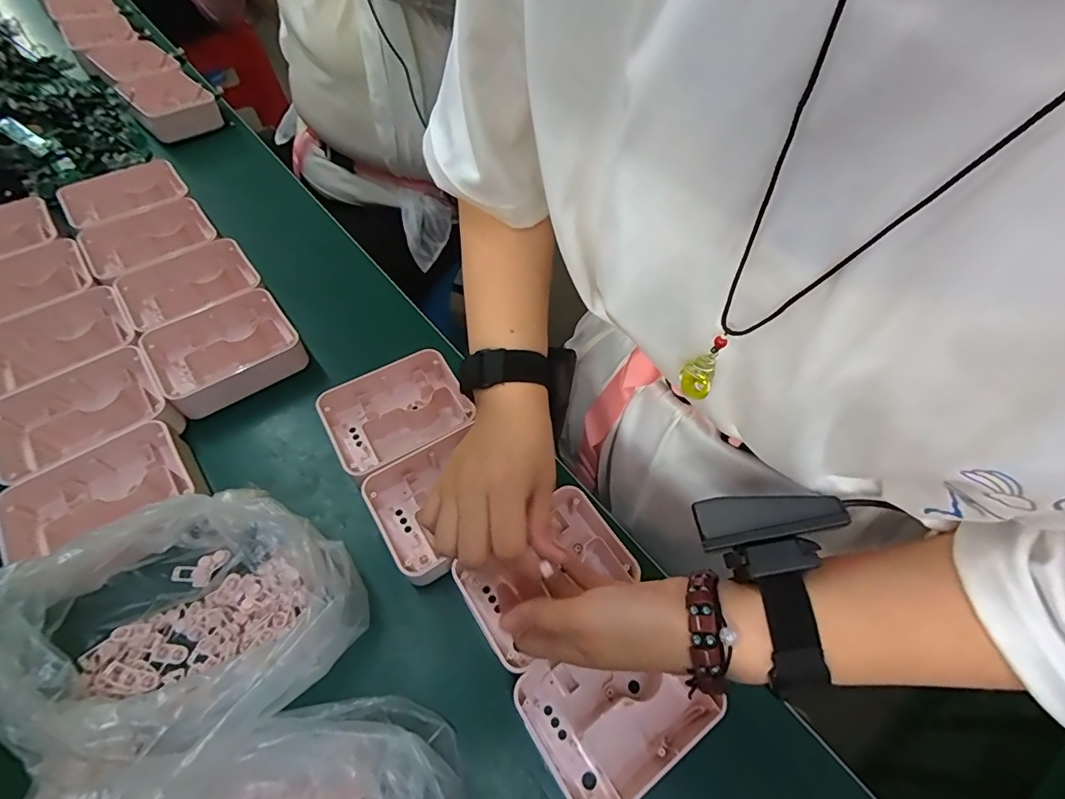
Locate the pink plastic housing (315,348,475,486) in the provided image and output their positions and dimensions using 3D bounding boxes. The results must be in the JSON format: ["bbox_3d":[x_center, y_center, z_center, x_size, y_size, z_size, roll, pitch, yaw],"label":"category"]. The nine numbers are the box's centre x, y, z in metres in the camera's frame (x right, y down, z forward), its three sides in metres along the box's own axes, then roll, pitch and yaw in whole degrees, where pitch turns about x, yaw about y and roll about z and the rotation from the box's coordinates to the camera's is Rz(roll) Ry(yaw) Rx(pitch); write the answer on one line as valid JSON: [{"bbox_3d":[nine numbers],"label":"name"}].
[{"bbox_3d":[-0.131,0.016,0.473,0.132,0.040,0.104,-26,63,-19],"label":"pink plastic housing"}]

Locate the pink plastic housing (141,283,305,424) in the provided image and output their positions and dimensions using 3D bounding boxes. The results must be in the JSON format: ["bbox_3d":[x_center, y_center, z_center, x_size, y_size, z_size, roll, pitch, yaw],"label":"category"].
[{"bbox_3d":[-0.312,-0.049,0.494,0.131,0.037,0.103,-34,66,-23],"label":"pink plastic housing"}]

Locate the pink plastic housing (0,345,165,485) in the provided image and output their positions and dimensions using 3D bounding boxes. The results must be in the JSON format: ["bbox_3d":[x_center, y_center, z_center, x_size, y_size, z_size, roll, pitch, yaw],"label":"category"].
[{"bbox_3d":[-0.410,0.022,0.443,0.105,0.044,0.139,37,62,18],"label":"pink plastic housing"}]

